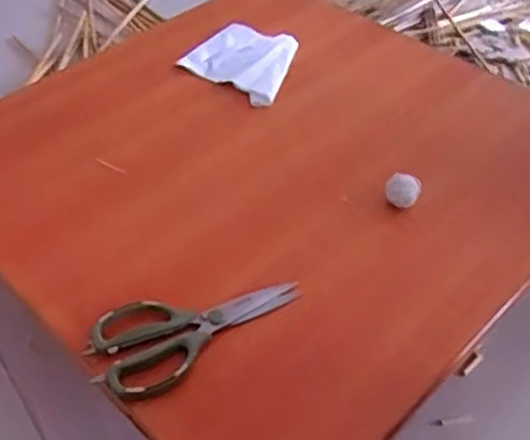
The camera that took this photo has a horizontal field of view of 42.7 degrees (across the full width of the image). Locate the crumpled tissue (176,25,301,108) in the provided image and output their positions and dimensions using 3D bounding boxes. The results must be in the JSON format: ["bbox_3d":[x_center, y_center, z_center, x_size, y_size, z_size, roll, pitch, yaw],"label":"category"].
[{"bbox_3d":[-0.034,-0.239,1.008,0.162,0.016,0.156,20,49,21],"label":"crumpled tissue"}]

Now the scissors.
[{"bbox_3d":[-0.068,0.102,0.673,0.214,0.019,0.098,-23,48,-20],"label":"scissors"}]

